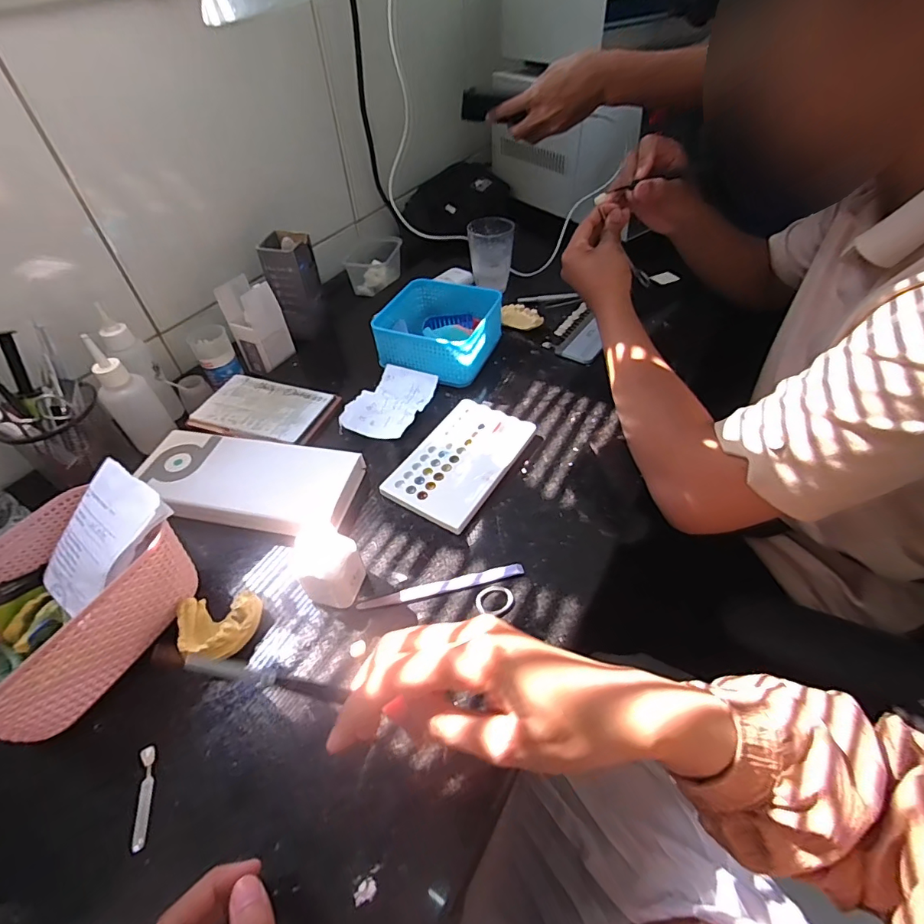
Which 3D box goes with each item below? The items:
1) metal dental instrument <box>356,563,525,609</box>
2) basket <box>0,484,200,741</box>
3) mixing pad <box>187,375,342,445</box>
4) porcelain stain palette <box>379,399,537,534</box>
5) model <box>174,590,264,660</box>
[{"bbox_3d":[-0.016,0.103,0.396,0.136,0.004,0.011,-11,47,-6],"label":"metal dental instrument"},{"bbox_3d":[-0.306,0.112,0.360,0.128,0.076,0.153,16,50,18],"label":"basket"},{"bbox_3d":[-0.227,-0.058,0.549,0.152,0.010,0.088,13,49,16],"label":"mixing pad"},{"bbox_3d":[-0.001,-0.002,0.486,0.095,0.012,0.153,24,53,24],"label":"porcelain stain palette"},{"bbox_3d":[-0.193,0.126,0.365,0.062,0.023,0.051,1,47,5],"label":"model"}]

